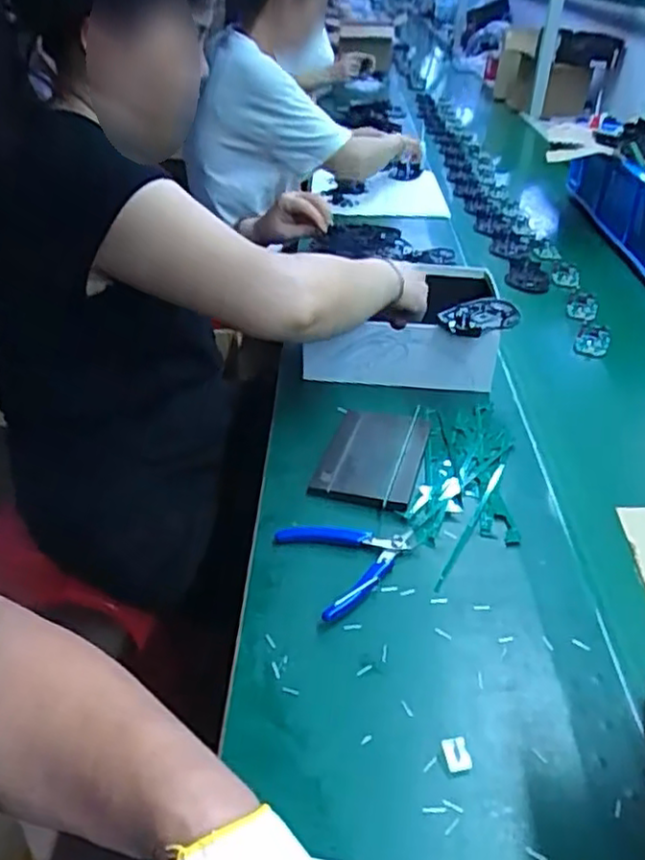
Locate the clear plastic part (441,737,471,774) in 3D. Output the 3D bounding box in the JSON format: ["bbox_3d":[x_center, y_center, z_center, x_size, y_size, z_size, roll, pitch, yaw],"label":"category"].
[{"bbox_3d":[0.091,0.220,0.464,0.016,0.009,0.020,-7,36,-11],"label":"clear plastic part"}]

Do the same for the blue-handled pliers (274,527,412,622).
[{"bbox_3d":[0.029,0.110,0.604,0.109,0.015,0.109,-14,38,-21],"label":"blue-handled pliers"}]

